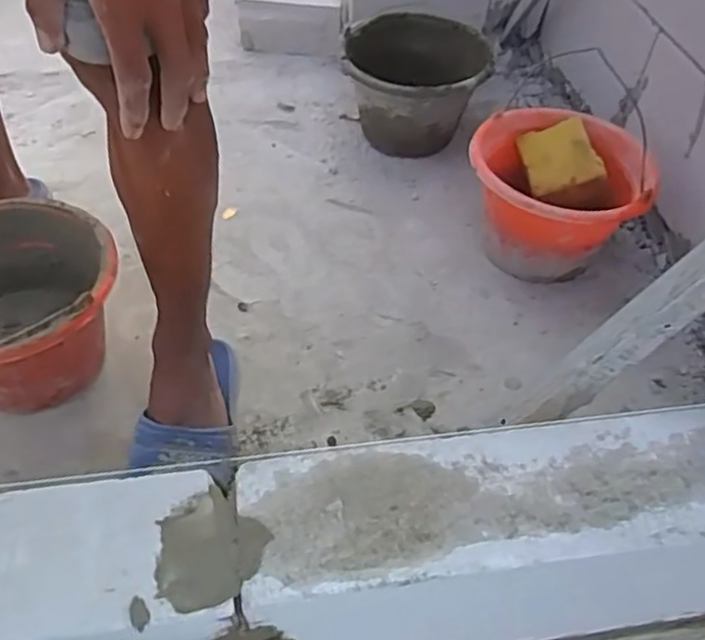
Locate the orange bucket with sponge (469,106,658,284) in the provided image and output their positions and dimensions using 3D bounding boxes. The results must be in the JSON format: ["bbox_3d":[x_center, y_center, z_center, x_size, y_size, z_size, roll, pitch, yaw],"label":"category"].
[{"bbox_3d":[0.280,-0.168,0.940,0.232,0.167,0.238,1,48,-1],"label":"orange bucket with sponge"}]

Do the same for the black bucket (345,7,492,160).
[{"bbox_3d":[0.099,-0.388,1.127,0.227,0.165,0.227,3,48,0],"label":"black bucket"}]

